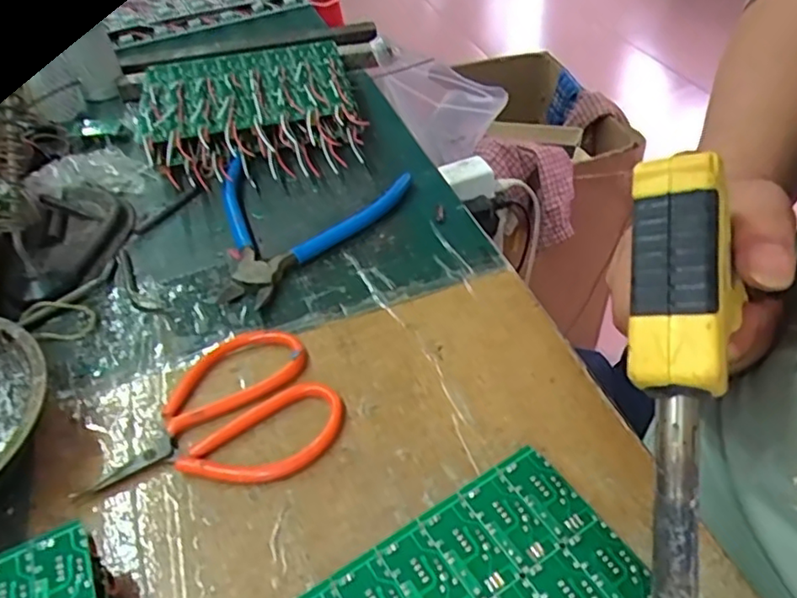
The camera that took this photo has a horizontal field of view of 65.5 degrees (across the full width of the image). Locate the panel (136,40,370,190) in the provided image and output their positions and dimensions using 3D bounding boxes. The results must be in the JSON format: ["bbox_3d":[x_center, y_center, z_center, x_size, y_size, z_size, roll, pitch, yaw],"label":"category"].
[{"bbox_3d":[-0.124,-0.157,0.495,0.165,0.043,0.178,-10,44,-8],"label":"panel"}]

